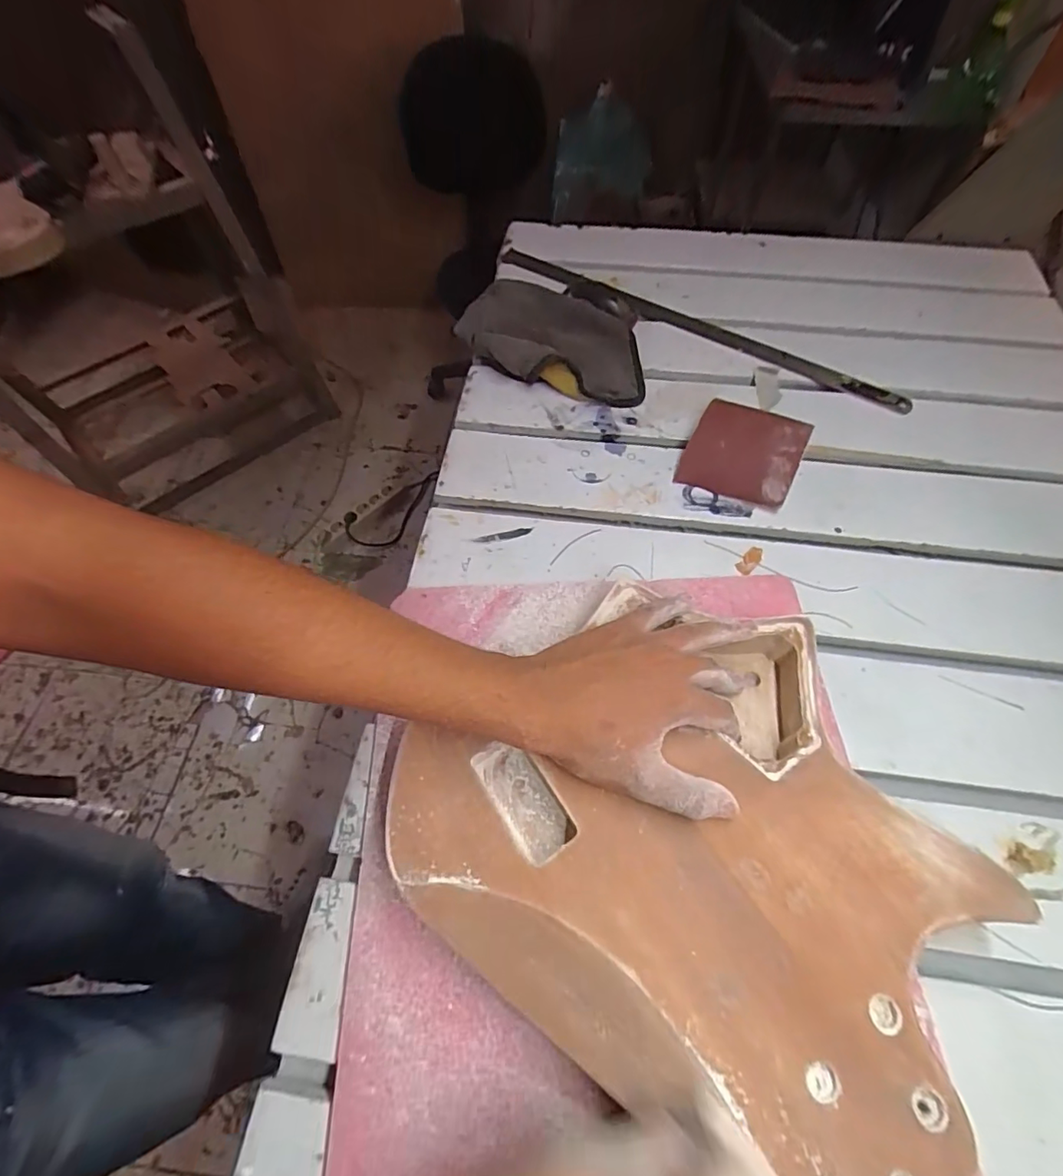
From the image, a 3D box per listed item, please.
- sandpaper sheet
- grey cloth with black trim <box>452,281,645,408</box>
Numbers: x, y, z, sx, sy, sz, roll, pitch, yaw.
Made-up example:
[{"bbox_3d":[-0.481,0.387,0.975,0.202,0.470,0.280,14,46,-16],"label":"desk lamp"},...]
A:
[{"bbox_3d":[0.205,-0.136,0.503,0.102,0.042,0.104,23,63,13],"label":"sandpaper sheet"},{"bbox_3d":[0.020,-0.280,0.585,0.216,0.047,0.152,8,61,5],"label":"grey cloth with black trim"}]

